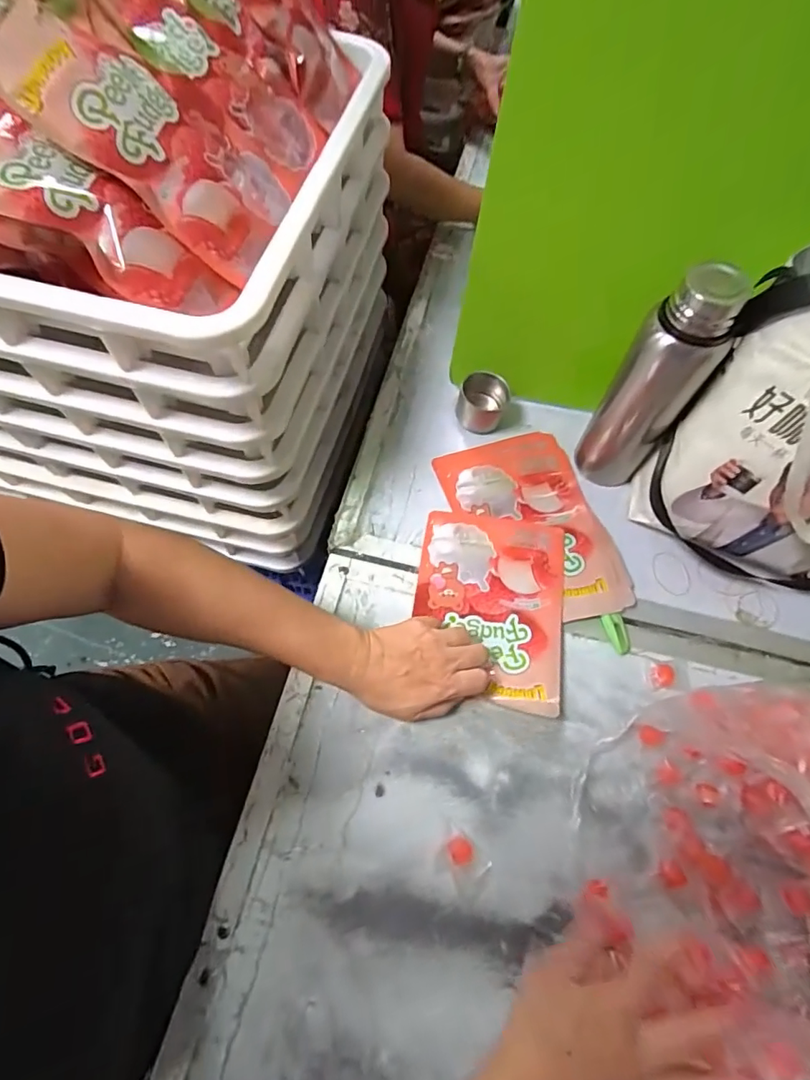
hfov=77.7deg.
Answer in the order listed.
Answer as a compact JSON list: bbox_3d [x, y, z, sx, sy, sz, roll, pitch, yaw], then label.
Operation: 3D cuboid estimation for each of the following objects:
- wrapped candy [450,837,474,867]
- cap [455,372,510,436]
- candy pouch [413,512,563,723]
[{"bbox_3d":[0.048,0.270,0.436,0.019,0.016,0.021,-9,64,-8],"label":"wrapped candy"},{"bbox_3d":[0.097,-0.174,0.635,0.059,0.050,0.055,1,63,-3],"label":"cap"},{"bbox_3d":[0.089,0.068,0.538,0.152,0.025,0.206,9,63,1],"label":"candy pouch"}]

